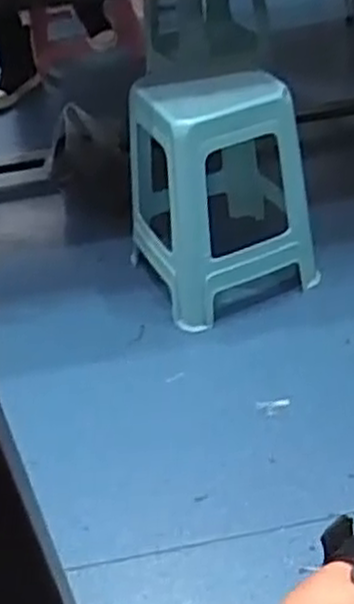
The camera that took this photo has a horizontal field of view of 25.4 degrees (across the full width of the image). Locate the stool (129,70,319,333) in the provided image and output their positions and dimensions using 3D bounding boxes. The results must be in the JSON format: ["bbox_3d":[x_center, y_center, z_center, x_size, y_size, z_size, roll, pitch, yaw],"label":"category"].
[{"bbox_3d":[0.092,-0.226,1.583,0.333,0.421,0.285,-17,41,-11],"label":"stool"}]

